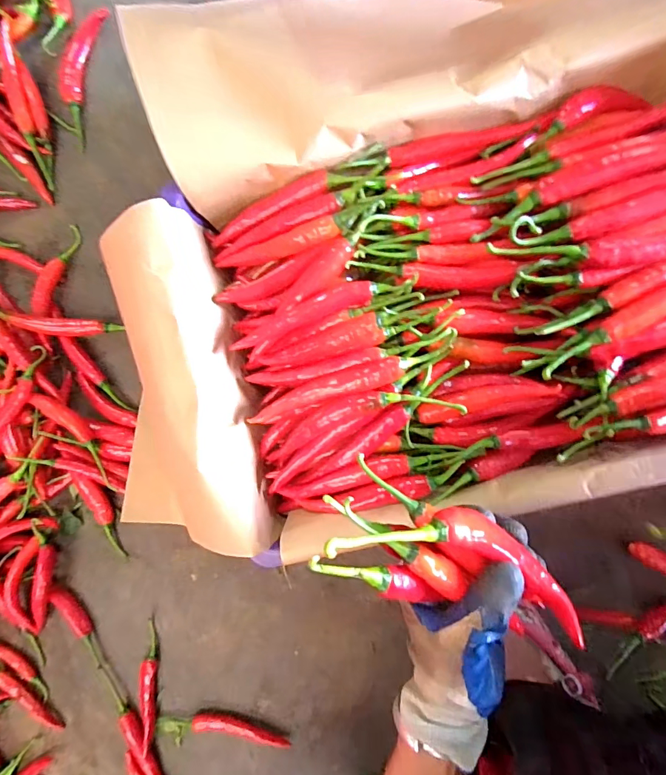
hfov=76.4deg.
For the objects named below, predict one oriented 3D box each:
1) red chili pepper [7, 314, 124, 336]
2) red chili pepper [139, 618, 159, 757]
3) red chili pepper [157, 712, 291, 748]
[{"bbox_3d":[-0.294,-0.067,0.470,0.116,0.017,0.019,2,91,-9],"label":"red chili pepper"},{"bbox_3d":[-0.216,0.349,0.494,0.020,0.010,0.151,3,91,7],"label":"red chili pepper"},{"bbox_3d":[-0.129,0.399,0.487,0.153,0.016,0.035,-3,90,7],"label":"red chili pepper"}]

